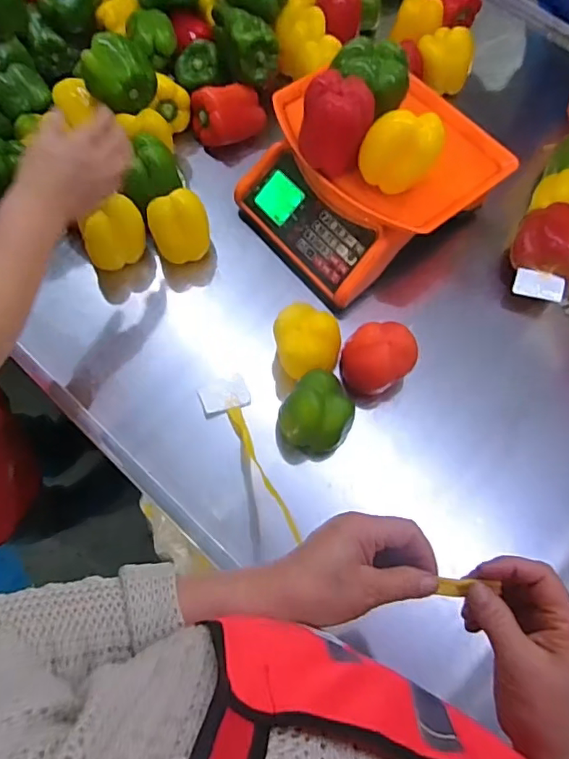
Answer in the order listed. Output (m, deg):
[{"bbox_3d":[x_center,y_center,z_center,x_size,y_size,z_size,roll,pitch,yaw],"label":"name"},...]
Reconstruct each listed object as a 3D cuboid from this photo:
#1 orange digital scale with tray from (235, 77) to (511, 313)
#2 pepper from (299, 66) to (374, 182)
[{"bbox_3d":[0.107,-0.274,0.739,0.279,0.113,0.273,-35,73,-16],"label":"orange digital scale with tray"},{"bbox_3d":[0.060,-0.299,0.638,0.080,0.082,0.072,8,67,0],"label":"pepper"}]

